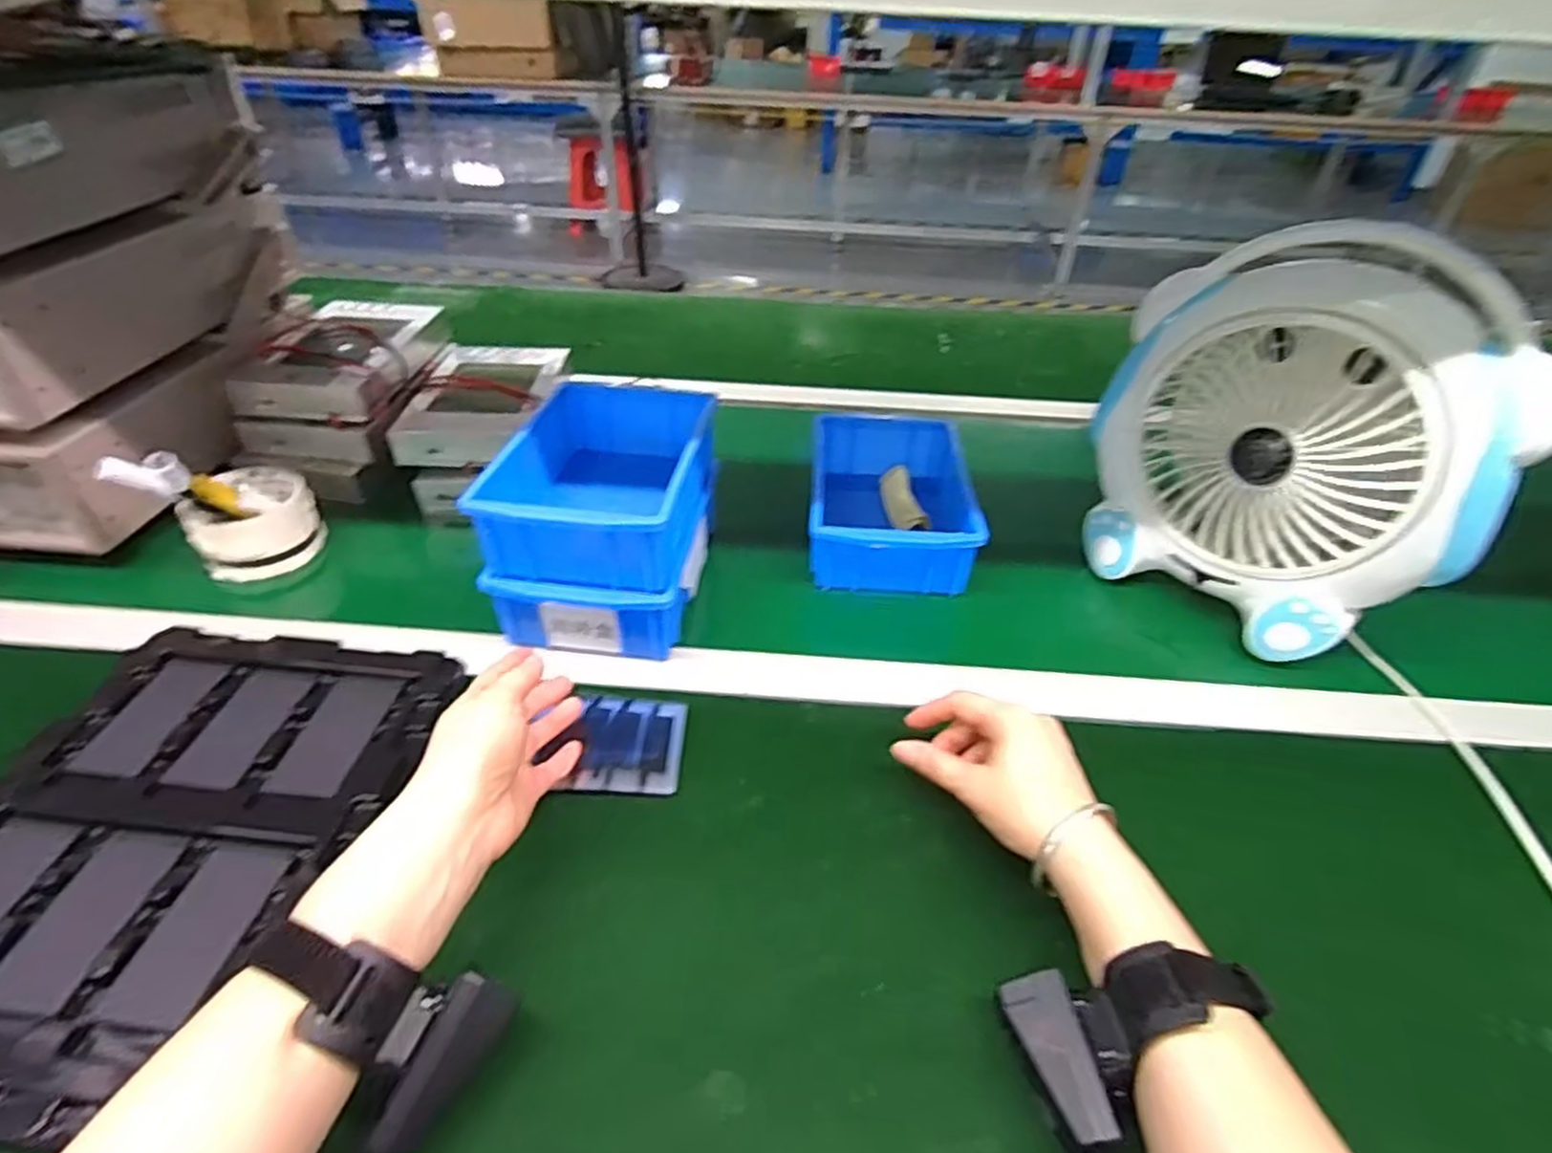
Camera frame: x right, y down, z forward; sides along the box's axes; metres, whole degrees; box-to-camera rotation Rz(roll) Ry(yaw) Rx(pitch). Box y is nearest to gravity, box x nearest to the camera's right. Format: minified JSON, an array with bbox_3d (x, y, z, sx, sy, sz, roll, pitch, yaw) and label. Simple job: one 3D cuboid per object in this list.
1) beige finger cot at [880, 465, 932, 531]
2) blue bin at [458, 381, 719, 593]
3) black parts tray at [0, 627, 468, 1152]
[{"bbox_3d":[0.118,-0.073,0.709,0.031,0.026,0.115,1,39,-2],"label":"beige finger cot"},{"bbox_3d":[-0.122,-0.077,0.569,0.130,0.068,0.206,5,39,3],"label":"blue bin"},{"bbox_3d":[-0.326,0.131,0.404,0.205,0.012,0.274,6,39,4],"label":"black parts tray"}]

